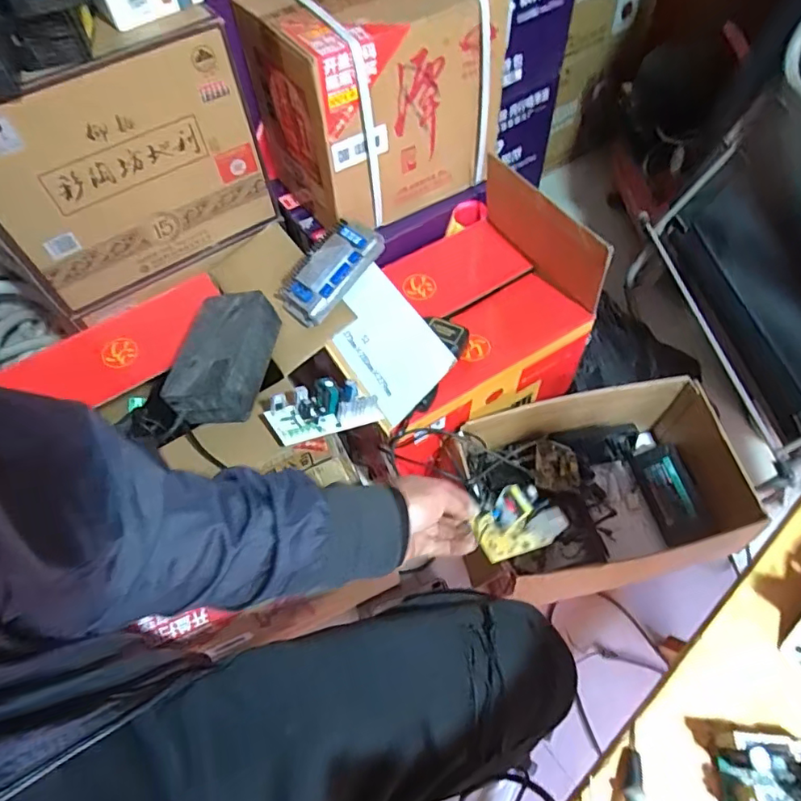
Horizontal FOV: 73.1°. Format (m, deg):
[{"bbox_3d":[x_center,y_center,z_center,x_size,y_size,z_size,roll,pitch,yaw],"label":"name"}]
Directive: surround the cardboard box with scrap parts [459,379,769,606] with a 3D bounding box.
[{"bbox_3d":[0.311,0.154,0.867,0.416,0.184,0.276,-14,58,-5],"label":"cardboard box with scrap parts"}]

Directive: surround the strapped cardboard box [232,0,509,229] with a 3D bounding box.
[{"bbox_3d":[-0.035,-0.472,0.841,0.311,0.280,0.224,-33,62,-16],"label":"strapped cardboard box"}]

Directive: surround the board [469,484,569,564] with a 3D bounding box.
[{"bbox_3d":[0.128,0.133,0.588,0.110,0.029,0.072,-23,87,-24],"label":"board"}]

